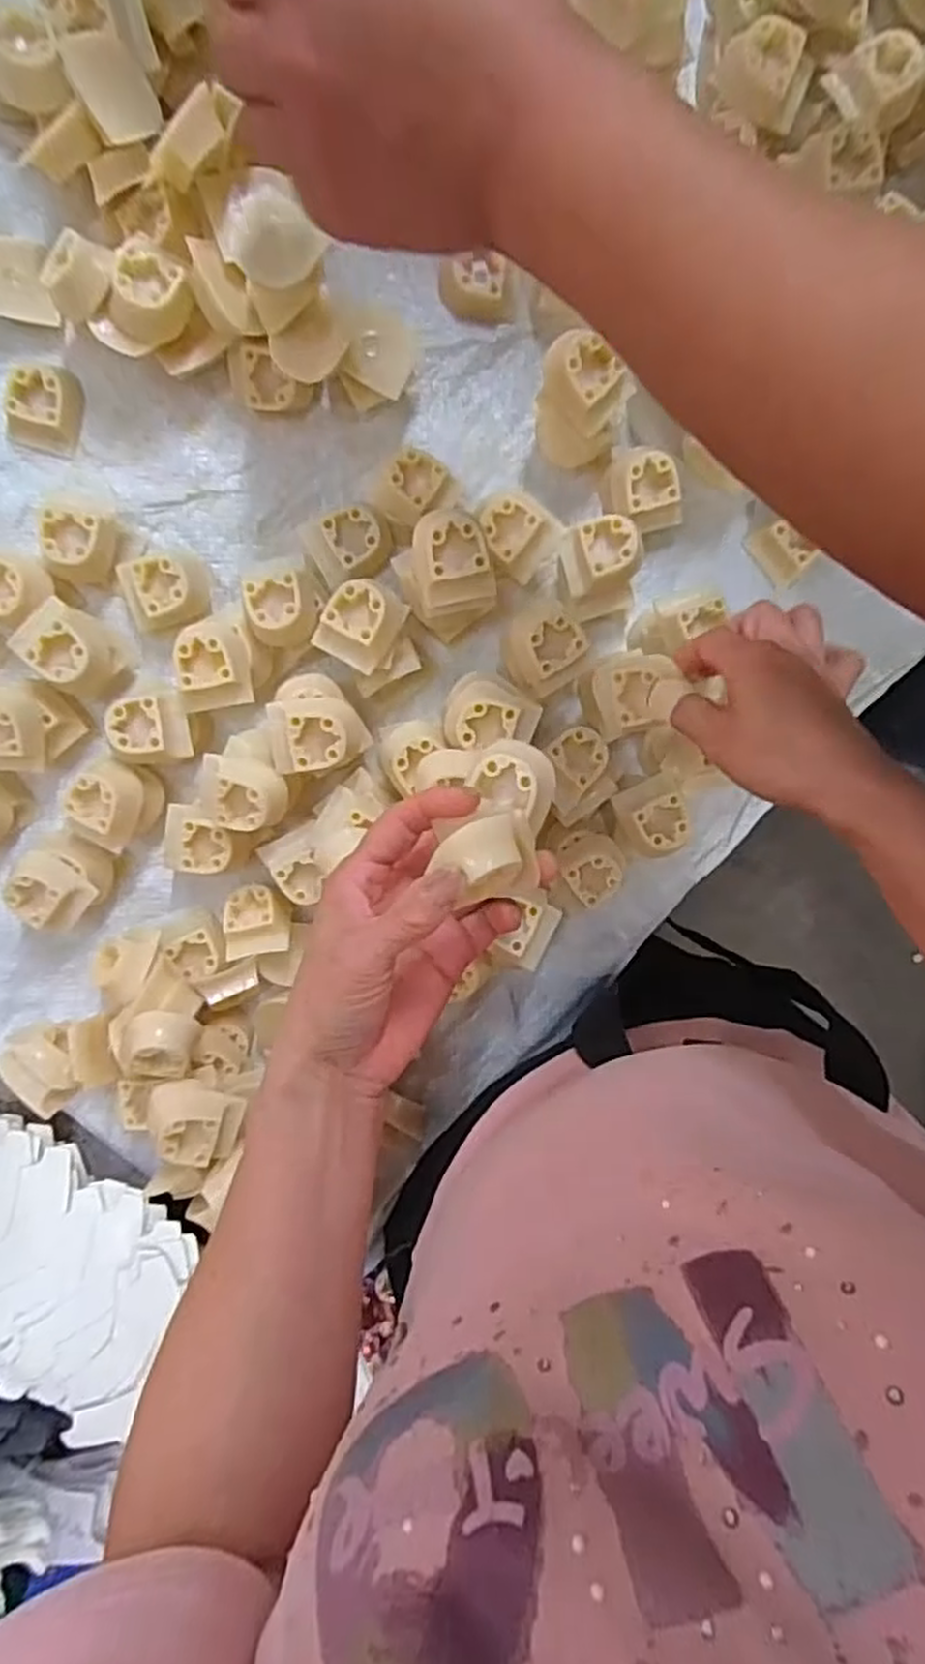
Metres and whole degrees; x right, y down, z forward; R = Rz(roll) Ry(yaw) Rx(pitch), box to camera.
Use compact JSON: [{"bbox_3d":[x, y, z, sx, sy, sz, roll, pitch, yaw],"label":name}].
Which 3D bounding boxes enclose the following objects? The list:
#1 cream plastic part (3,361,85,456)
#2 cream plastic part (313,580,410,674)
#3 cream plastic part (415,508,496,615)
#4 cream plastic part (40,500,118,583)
[{"bbox_3d":[-0.234,-0.238,0.425,0.036,0.014,0.043,12,96,-6],"label":"cream plastic part"},{"bbox_3d":[-0.055,-0.111,0.407,0.038,0.022,0.043,29,94,-8],"label":"cream plastic part"},{"bbox_3d":[-0.005,-0.138,0.394,0.038,0.026,0.047,-13,99,-3],"label":"cream plastic part"},{"bbox_3d":[-0.215,-0.160,0.424,0.032,0.031,0.038,9,97,-6],"label":"cream plastic part"}]

